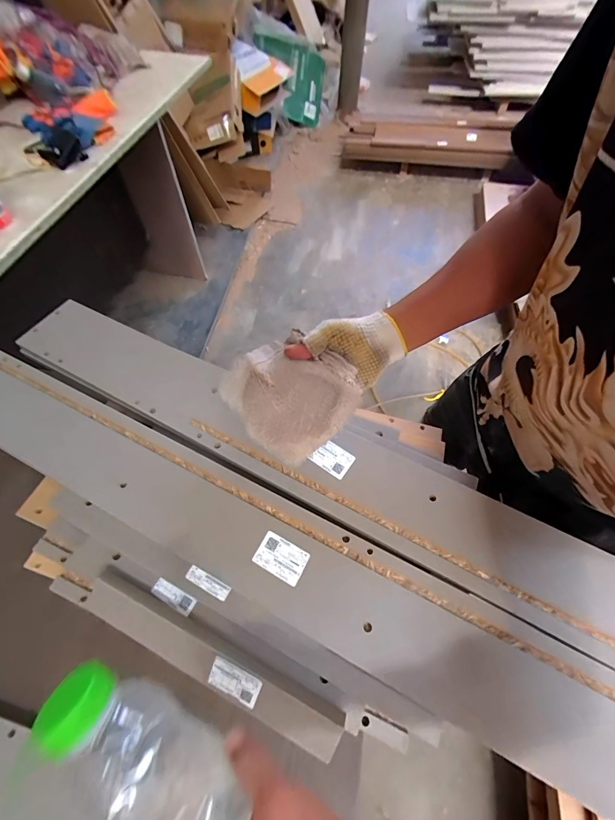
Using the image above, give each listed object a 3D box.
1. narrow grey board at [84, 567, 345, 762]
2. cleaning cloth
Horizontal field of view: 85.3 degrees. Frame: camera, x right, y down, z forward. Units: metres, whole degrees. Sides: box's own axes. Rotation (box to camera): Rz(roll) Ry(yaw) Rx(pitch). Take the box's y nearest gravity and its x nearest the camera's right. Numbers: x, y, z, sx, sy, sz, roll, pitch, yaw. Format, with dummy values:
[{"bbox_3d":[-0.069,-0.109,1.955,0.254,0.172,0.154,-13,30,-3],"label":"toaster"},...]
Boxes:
[{"bbox_3d":[-0.122,0.290,0.393,0.337,0.027,0.049,23,63,11],"label":"narrow grey board"},{"bbox_3d":[-0.021,-0.022,0.412,0.138,0.028,0.145,-42,86,4],"label":"cleaning cloth"}]

